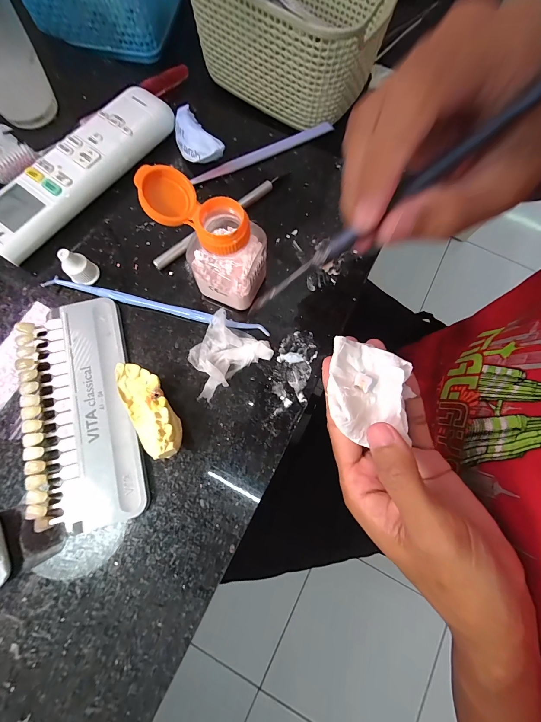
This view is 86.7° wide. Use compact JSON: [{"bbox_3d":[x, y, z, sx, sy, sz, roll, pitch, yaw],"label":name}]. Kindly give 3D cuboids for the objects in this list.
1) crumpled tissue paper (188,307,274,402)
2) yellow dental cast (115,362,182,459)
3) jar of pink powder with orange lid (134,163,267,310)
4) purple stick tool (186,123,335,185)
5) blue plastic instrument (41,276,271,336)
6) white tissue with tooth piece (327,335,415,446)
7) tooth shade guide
[{"bbox_3d":[-0.034,-0.005,0.199,0.056,0.013,0.045,-42,80,-11],"label":"crumpled tissue paper"},{"bbox_3d":[-0.075,0.030,0.180,0.026,0.028,0.063,-27,78,-8],"label":"yellow dental cast"},{"bbox_3d":[-0.037,-0.070,0.181,0.067,0.073,0.043,12,75,1],"label":"jar of pink powder with orange lid"},{"bbox_3d":[-0.005,-0.179,0.246,0.132,0.004,0.009,-26,78,-8],"label":"purple stick tool"},{"bbox_3d":[-0.084,-0.041,0.208,0.168,0.004,0.008,14,75,2],"label":"blue plastic instrument"},{"bbox_3d":[0.061,0.017,0.173,0.050,0.014,0.057,8,75,0],"label":"white tissue with tooth piece"},{"bbox_3d":[-0.125,0.031,0.186,0.066,0.013,0.144,-15,76,-6],"label":"tooth shade guide"}]

